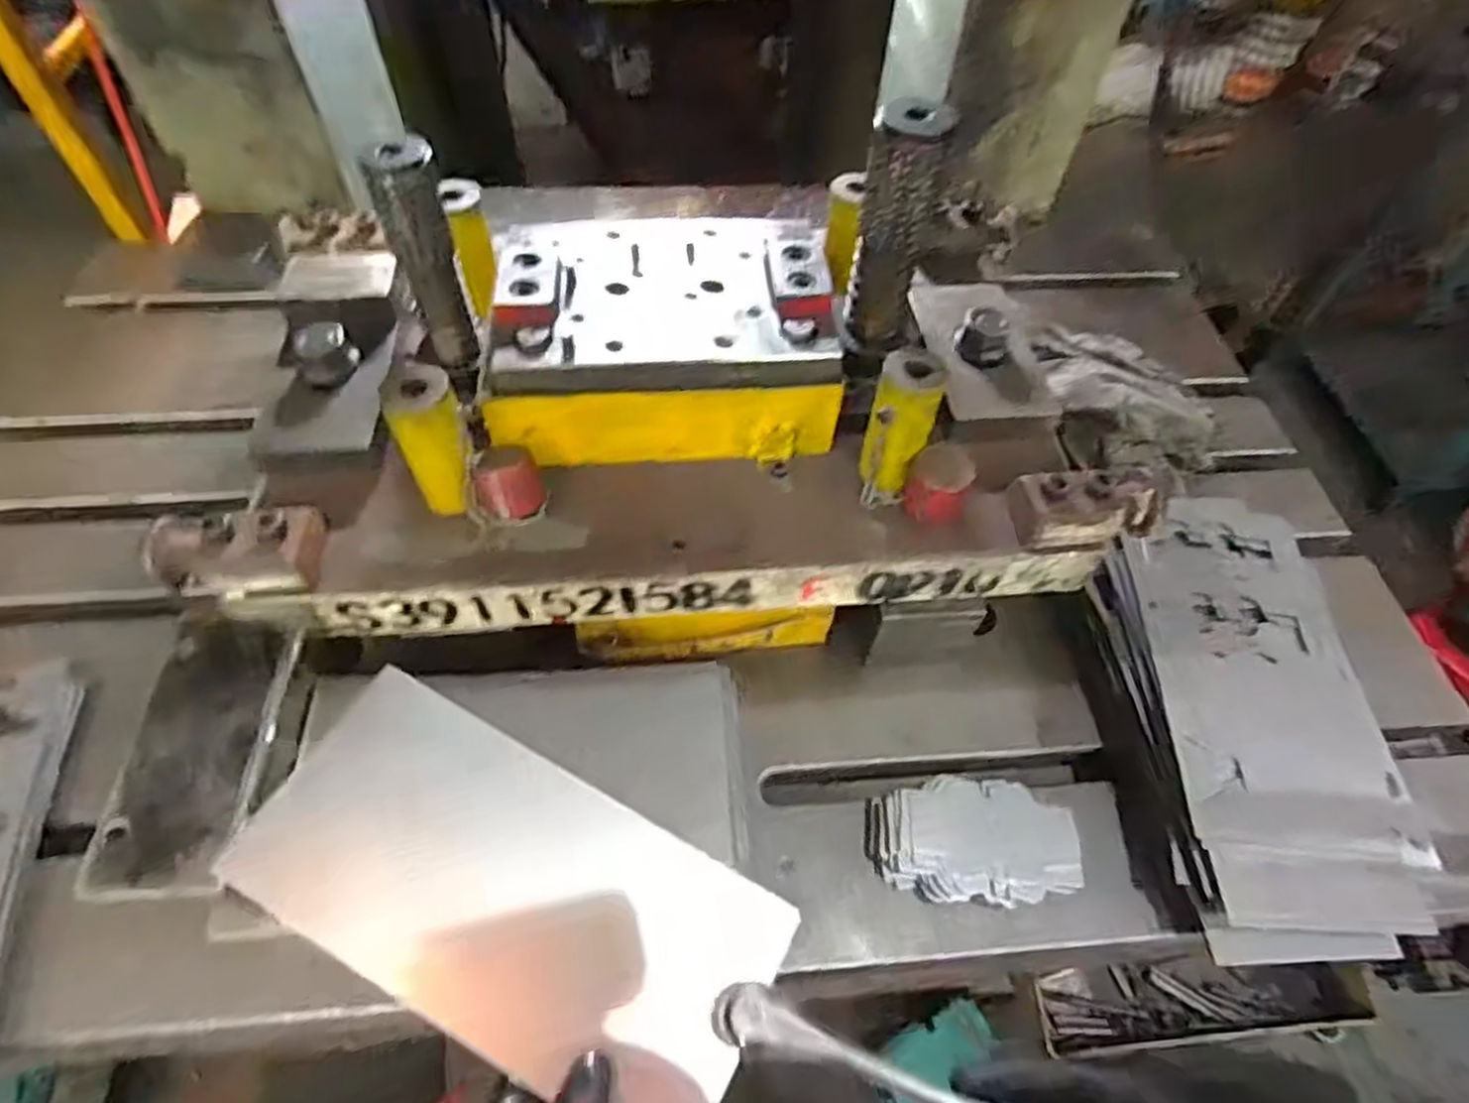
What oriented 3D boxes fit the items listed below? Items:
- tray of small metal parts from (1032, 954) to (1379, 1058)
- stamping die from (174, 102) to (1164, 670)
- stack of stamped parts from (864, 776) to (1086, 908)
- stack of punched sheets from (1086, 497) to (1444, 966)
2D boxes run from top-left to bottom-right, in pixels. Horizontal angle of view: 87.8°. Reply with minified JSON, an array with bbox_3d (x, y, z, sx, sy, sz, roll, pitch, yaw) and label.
[{"bbox_3d":[0.422,0.407,0.698,0.301,0.035,0.064,-3,55,-5],"label":"tray of small metal parts"},{"bbox_3d":[-0.045,-0.124,0.505,0.601,0.250,0.287,-3,55,-5],"label":"stamping die"},{"bbox_3d":[0.155,0.190,0.502,0.129,0.029,0.072,3,55,-1],"label":"stack of stamped parts"},{"bbox_3d":[0.358,0.101,0.535,0.153,0.040,0.320,2,55,-1],"label":"stack of punched sheets"}]

